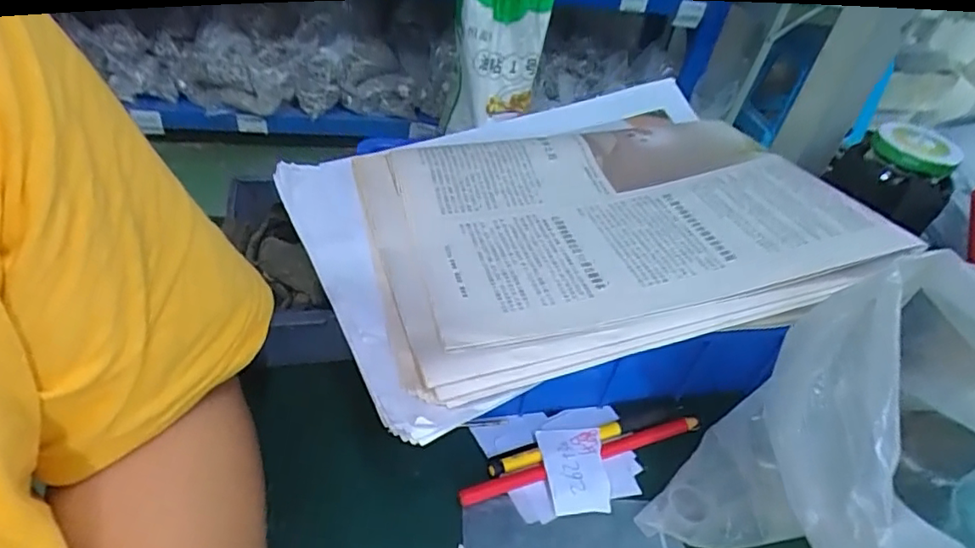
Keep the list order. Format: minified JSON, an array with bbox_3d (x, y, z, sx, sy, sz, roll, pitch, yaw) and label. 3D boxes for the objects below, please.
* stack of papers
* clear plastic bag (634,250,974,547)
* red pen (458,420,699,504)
[{"bbox_3d":[0.046,-0.045,0.358,0.318,0.043,0.253,-11,43,-16],"label":"stack of papers"},{"bbox_3d":[0.181,0.103,0.259,0.156,0.174,0.160,11,42,0],"label":"clear plastic bag"},{"bbox_3d":[0.060,0.110,0.348,0.163,0.011,0.009,-10,45,-21],"label":"red pen"}]

